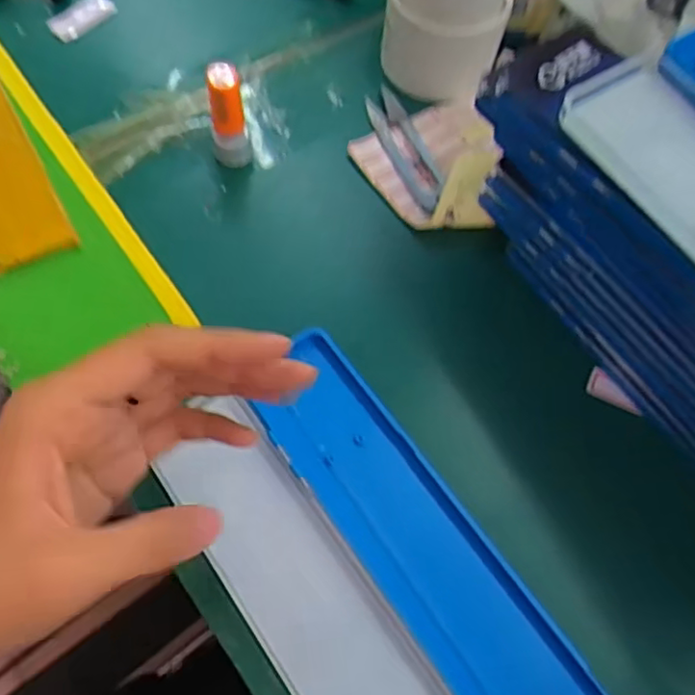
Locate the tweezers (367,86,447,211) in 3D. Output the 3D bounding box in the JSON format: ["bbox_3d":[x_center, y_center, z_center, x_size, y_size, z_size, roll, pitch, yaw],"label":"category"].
[{"bbox_3d":[0.036,-0.127,0.403,0.024,0.004,0.099,-18,65,-11],"label":"tweezers"}]

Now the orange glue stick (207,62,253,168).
[{"bbox_3d":[-0.069,-0.136,0.376,0.020,0.052,0.023,6,63,1],"label":"orange glue stick"}]

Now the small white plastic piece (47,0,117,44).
[{"bbox_3d":[-0.184,-0.230,0.446,0.022,0.005,0.050,35,67,15],"label":"small white plastic piece"}]

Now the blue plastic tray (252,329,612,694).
[{"bbox_3d":[0.097,0.168,0.264,0.054,0.014,0.431,-34,71,-17],"label":"blue plastic tray"}]

